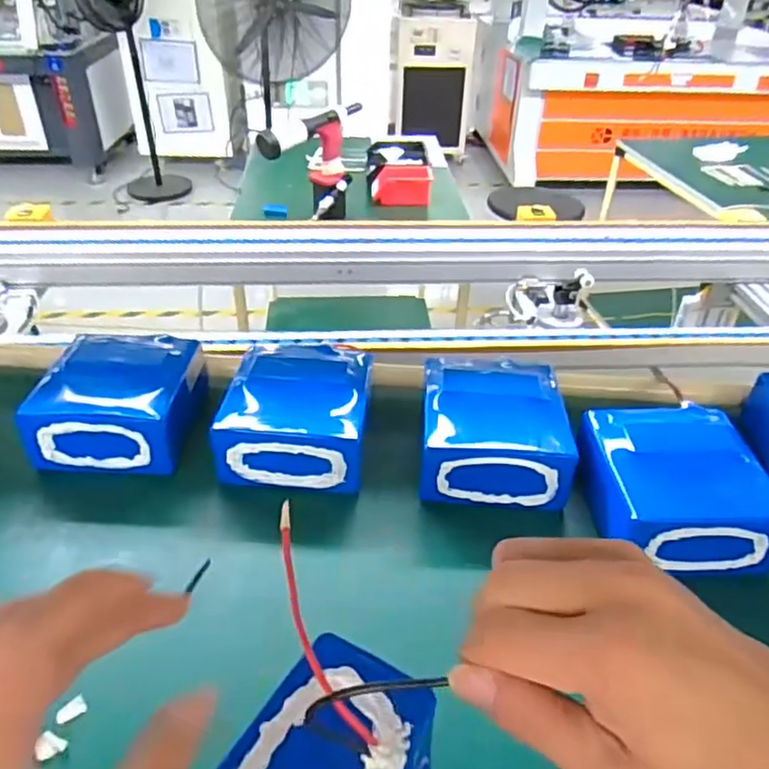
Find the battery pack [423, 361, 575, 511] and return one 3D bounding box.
[{"bbox_3d":[0.109,0.040,0.667,0.142,0.083,0.150,2,37,0],"label":"battery pack"}]

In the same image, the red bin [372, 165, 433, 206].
[{"bbox_3d":[0.045,-0.519,1.694,0.156,0.079,0.106,6,37,6],"label":"red bin"}]

